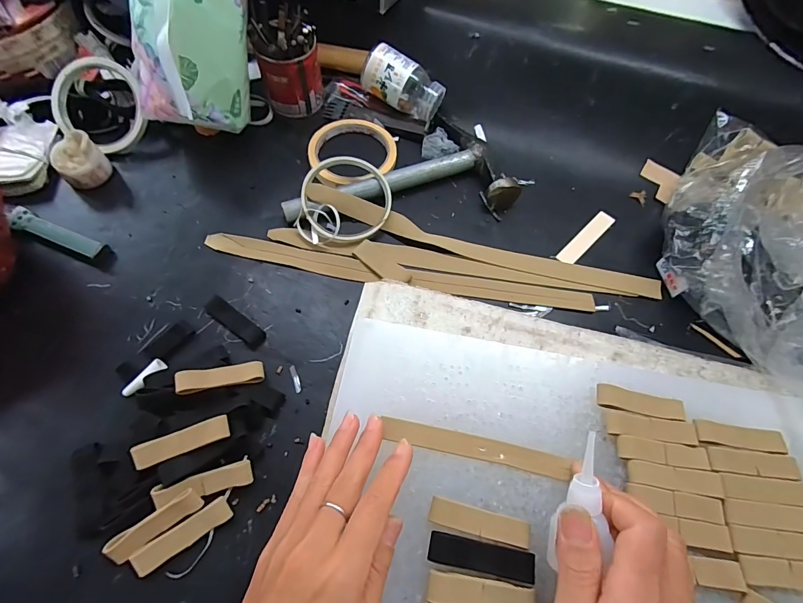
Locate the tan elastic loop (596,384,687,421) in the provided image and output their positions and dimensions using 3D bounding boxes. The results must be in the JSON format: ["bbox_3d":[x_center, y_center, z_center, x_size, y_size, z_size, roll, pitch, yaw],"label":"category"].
[{"bbox_3d":[0.170,0.072,0.281,0.059,0.006,0.018,12,65,3],"label":"tan elastic loop"}]

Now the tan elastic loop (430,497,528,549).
[{"bbox_3d":[0.048,0.136,0.244,0.061,0.008,0.015,14,65,4],"label":"tan elastic loop"}]

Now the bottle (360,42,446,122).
[{"bbox_3d":[0.002,-0.238,0.433,0.090,0.039,0.050,26,107,-11],"label":"bottle"}]

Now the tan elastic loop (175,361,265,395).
[{"bbox_3d":[-0.136,0.056,0.298,0.061,0.007,0.018,-4,63,-28],"label":"tan elastic loop"}]

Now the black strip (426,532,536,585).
[{"bbox_3d":[0.048,0.153,0.236,0.063,0.005,0.016,12,65,2],"label":"black strip"}]

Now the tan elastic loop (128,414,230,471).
[{"bbox_3d":[-0.153,0.098,0.274,0.062,0.004,0.016,-19,87,-12],"label":"tan elastic loop"}]

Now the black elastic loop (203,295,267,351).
[{"bbox_3d":[-0.143,0.017,0.339,0.060,0.006,0.018,35,68,13],"label":"black elastic loop"}]

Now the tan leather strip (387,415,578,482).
[{"bbox_3d":[0.049,0.097,0.262,0.121,0.008,0.015,11,65,6],"label":"tan leather strip"}]

